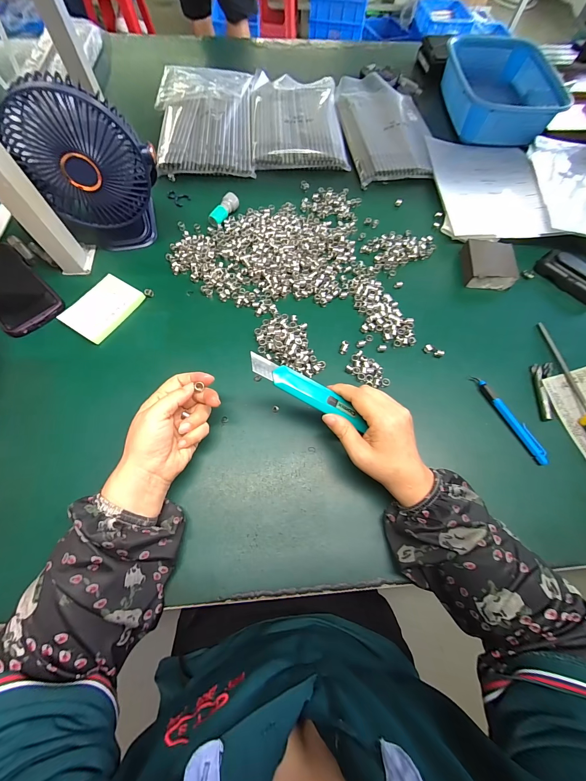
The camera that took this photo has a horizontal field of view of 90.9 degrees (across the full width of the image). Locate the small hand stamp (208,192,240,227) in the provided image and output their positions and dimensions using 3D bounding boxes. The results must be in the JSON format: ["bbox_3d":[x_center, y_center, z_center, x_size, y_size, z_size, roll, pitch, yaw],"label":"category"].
[{"bbox_3d":[-0.114,-0.299,0.479,0.022,0.021,0.063,32,70,12],"label":"small hand stamp"}]

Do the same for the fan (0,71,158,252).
[{"bbox_3d":[-0.255,-0.276,0.377,0.133,0.190,0.093,-34,71,-14],"label":"fan"}]

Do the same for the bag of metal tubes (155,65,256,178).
[{"bbox_3d":[-0.177,-0.546,0.577,0.186,0.038,0.317,-3,67,-2],"label":"bag of metal tubes"}]

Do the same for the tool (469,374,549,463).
[{"bbox_3d":[0.269,0.032,0.357,0.011,0.013,0.123,-25,69,-11],"label":"tool"}]

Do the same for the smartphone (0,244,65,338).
[{"bbox_3d":[-0.404,-0.146,0.411,0.171,0.016,0.080,40,72,15],"label":"smartphone"}]

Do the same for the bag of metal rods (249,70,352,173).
[{"bbox_3d":[0.007,-0.579,0.612,0.184,0.019,0.321,-3,67,-2],"label":"bag of metal rods"}]

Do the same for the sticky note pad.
[{"bbox_3d":[-0.262,-0.114,0.398,0.067,0.018,0.092,30,69,12],"label":"sticky note pad"}]

